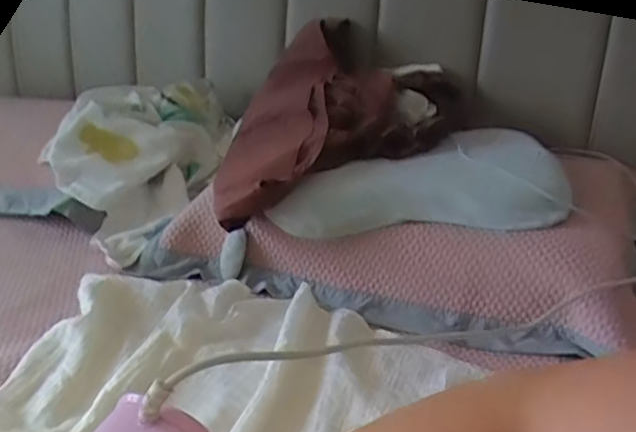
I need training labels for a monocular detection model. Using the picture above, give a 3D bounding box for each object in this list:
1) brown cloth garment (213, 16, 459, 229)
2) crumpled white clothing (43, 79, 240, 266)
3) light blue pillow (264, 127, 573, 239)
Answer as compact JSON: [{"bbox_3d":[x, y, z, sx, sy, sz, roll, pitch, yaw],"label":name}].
[{"bbox_3d":[-0.002,-0.159,0.831,0.295,0.168,0.322,-6,26,-11],"label":"brown cloth garment"},{"bbox_3d":[-0.281,-0.097,0.915,0.210,0.146,0.319,10,28,20],"label":"crumpled white clothing"},{"bbox_3d":[0.121,-0.042,0.718,0.325,0.111,0.095,5,26,11],"label":"light blue pillow"}]

